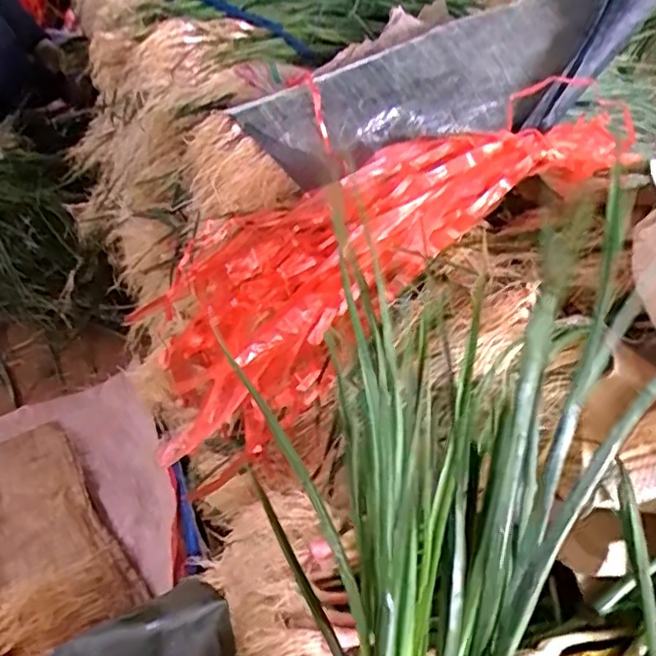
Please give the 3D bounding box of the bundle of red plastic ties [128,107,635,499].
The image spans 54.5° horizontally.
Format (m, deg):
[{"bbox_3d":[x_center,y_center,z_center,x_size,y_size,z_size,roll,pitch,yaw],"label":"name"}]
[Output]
[{"bbox_3d":[0.039,-0.068,0.644,0.558,0.151,0.214,-33,44,8],"label":"bundle of red plastic ties"}]

